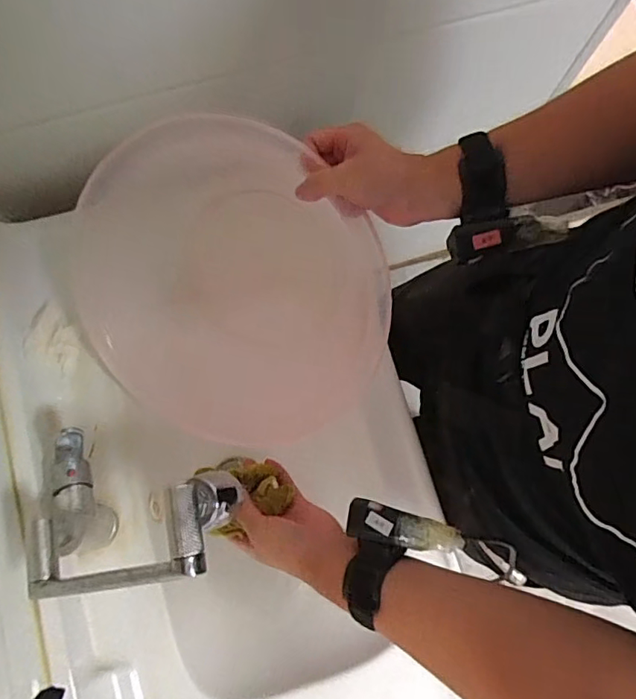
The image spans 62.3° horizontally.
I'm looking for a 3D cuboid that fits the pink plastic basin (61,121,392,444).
[{"bbox_3d":[-0.096,-0.068,0.616,0.389,0.144,0.375,7,102,-10],"label":"pink plastic basin"}]

